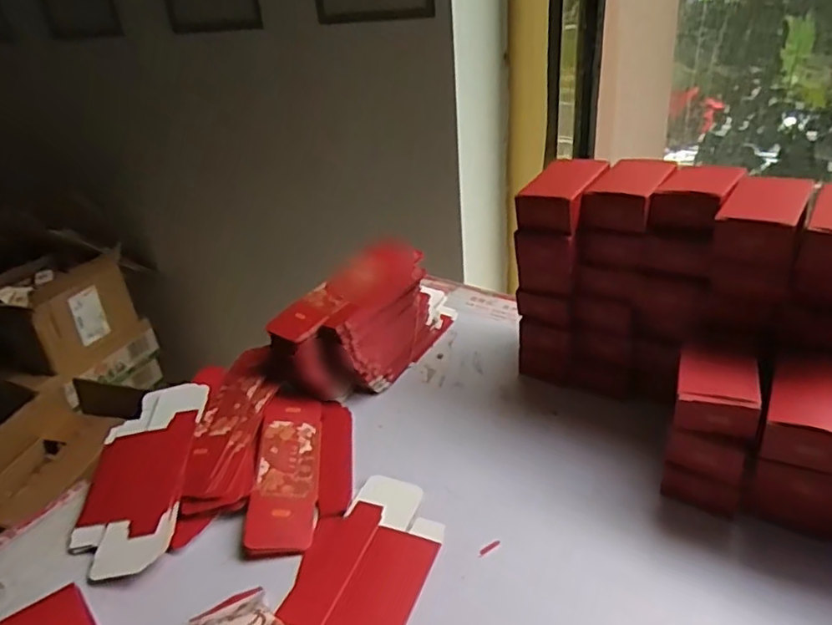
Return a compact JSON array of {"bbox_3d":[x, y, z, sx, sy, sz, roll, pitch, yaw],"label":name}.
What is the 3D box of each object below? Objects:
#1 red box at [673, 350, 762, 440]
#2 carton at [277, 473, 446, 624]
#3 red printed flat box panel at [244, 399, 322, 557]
[{"bbox_3d":[0.214,0.057,0.439,0.050,0.029,0.058,8,33,21],"label":"red box"},{"bbox_3d":[-0.040,0.184,0.417,0.091,0.008,0.184,3,31,14],"label":"carton"},{"bbox_3d":[-0.108,0.130,0.519,0.051,0.006,0.159,6,34,-9],"label":"red printed flat box panel"}]

